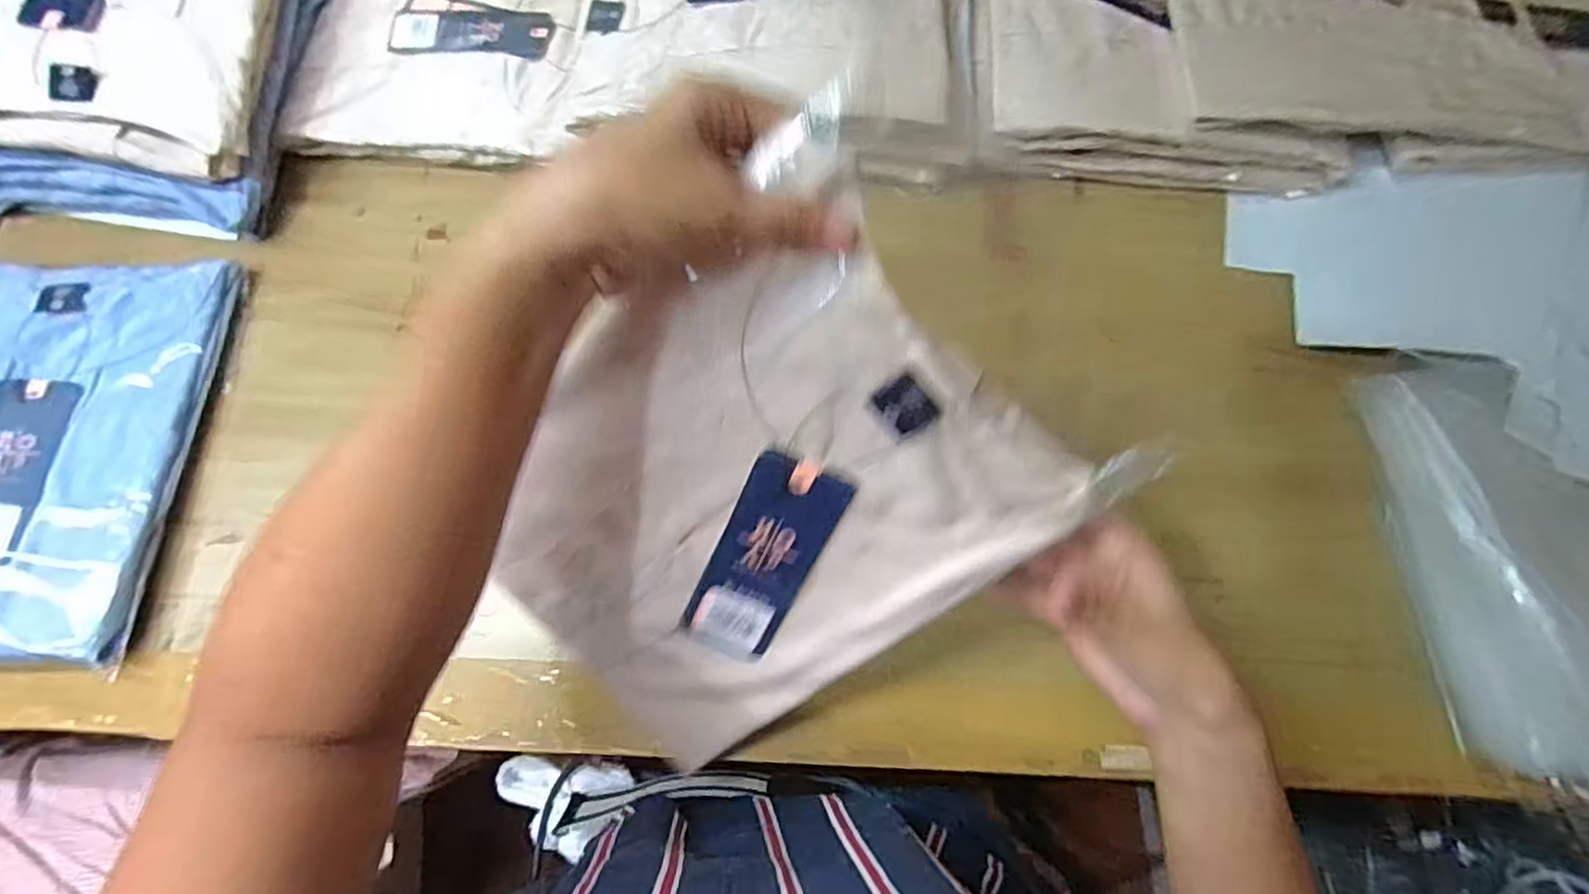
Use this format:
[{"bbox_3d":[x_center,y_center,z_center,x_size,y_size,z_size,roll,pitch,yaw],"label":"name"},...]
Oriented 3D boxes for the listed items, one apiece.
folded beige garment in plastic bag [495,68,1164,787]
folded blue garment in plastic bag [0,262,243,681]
[{"bbox_3d":[-0.012,0.033,0.319,0.219,0.032,0.275,42,115,-17],"label":"folded beige garment in plastic bag"},{"bbox_3d":[-0.489,0.000,0.420,0.199,0.029,0.258,-1,70,1],"label":"folded blue garment in plastic bag"}]

